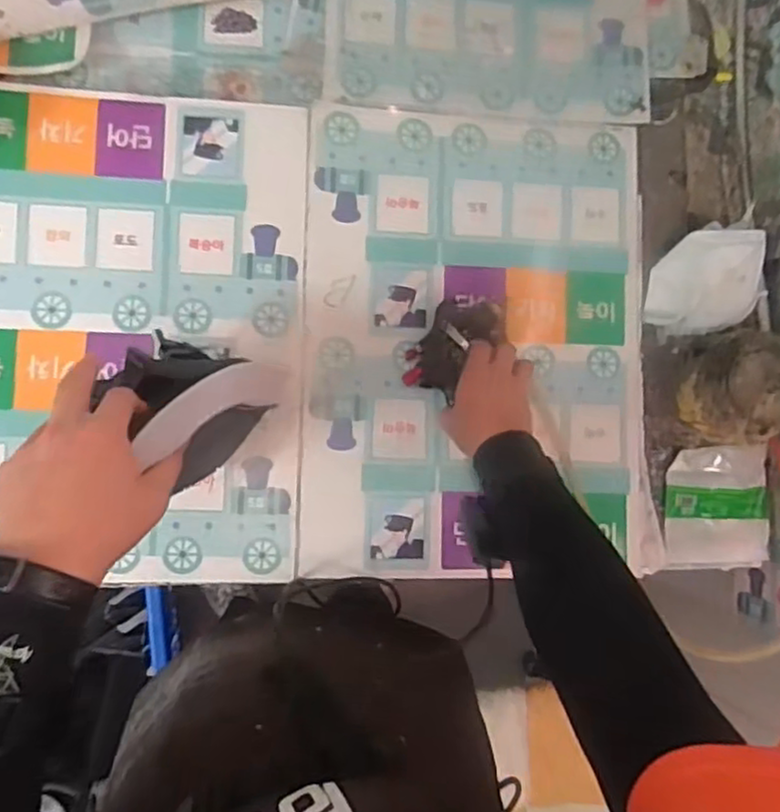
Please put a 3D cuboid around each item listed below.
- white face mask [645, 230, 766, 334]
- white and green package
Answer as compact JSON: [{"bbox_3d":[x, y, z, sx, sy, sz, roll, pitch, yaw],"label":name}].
[{"bbox_3d":[0.363,-0.142,0.780,0.118,0.059,0.115,3,87,-6],"label":"white face mask"},{"bbox_3d":[0.388,0.121,0.798,0.137,0.047,0.147,2,86,-6],"label":"white and green package"}]

